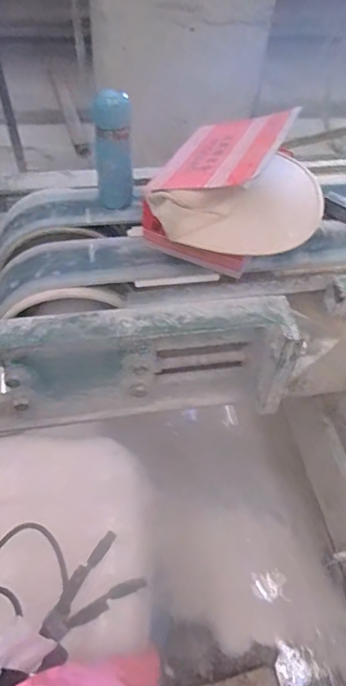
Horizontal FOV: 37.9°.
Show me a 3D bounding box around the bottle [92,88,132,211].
[{"bbox_3d":[-0.106,-0.345,0.910,0.064,0.197,0.060,-6,52,-9],"label":"bottle"}]

